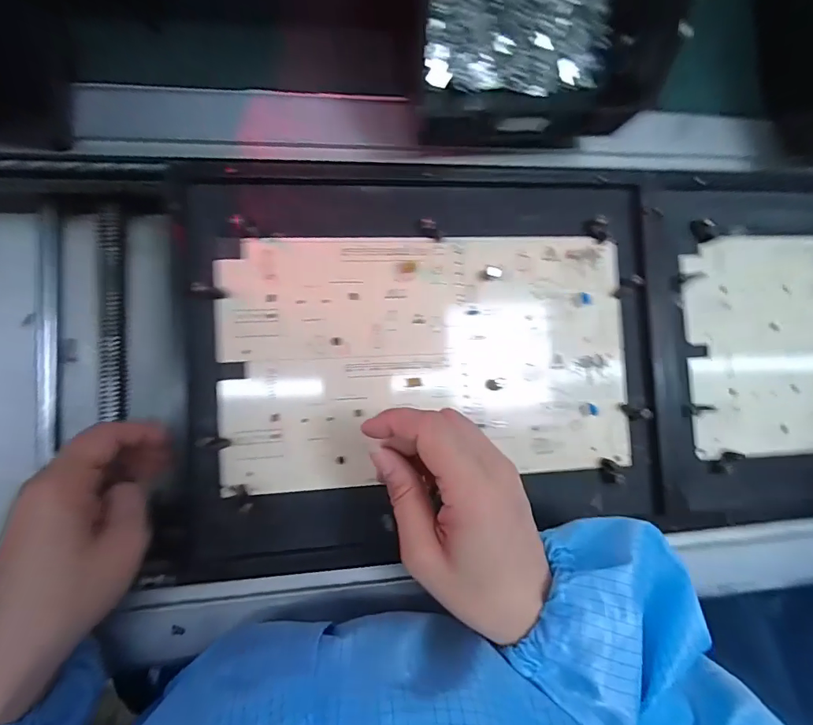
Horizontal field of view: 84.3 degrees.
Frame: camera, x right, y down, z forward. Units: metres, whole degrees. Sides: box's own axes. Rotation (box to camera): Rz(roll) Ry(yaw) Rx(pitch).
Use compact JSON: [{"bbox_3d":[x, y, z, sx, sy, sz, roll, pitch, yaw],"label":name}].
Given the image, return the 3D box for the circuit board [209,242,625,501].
[{"bbox_3d":[0.020,-0.004,0.321,0.289,0.008,0.169,-2,89,-8],"label":"circuit board"}]

